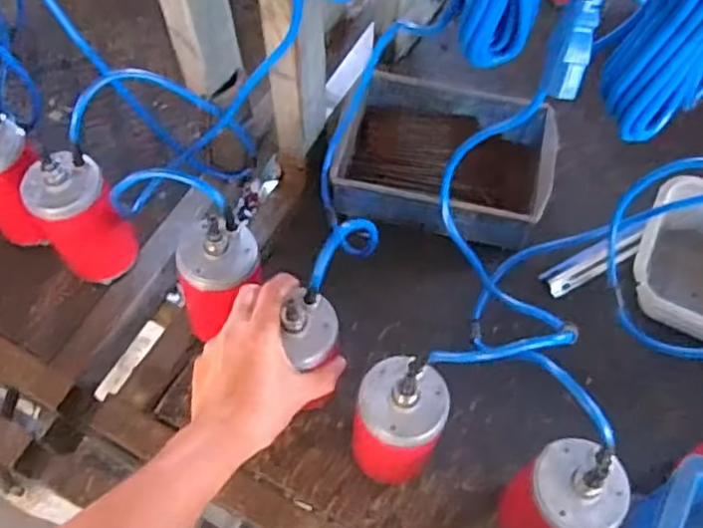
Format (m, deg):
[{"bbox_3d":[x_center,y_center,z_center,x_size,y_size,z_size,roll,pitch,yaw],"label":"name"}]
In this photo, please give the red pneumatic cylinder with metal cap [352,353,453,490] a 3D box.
[{"bbox_3d":[0.043,0.148,0.595,0.078,0.158,0.083,0,61,0],"label":"red pneumatic cylinder with metal cap"}]

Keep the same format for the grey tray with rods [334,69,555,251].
[{"bbox_3d":[0.112,-0.124,0.800,0.240,0.069,0.195,12,62,6],"label":"grey tray with rods"}]

